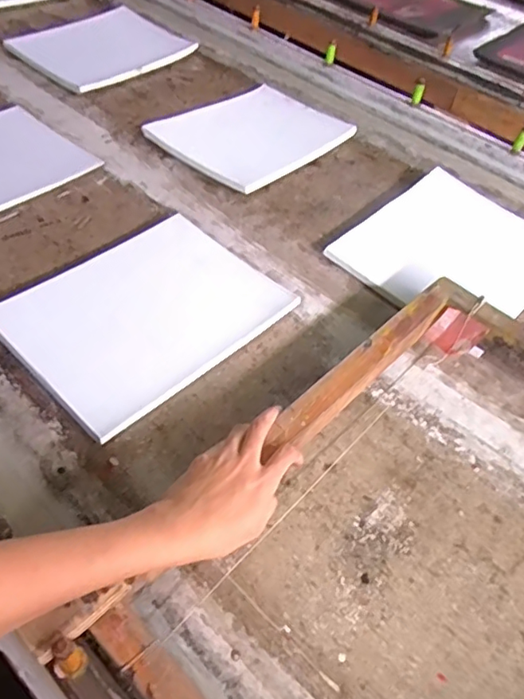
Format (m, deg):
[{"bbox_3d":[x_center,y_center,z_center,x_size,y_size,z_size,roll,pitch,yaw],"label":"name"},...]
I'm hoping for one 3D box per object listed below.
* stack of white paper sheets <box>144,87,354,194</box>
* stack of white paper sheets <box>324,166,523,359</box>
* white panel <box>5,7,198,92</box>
[{"bbox_3d":[-0.012,-0.347,0.890,0.209,0.022,0.277,38,56,24],"label":"stack of white paper sheets"},{"bbox_3d":[0.262,-0.136,0.740,0.228,0.026,0.278,38,56,24],"label":"stack of white paper sheets"},{"bbox_3d":[-0.319,-0.590,1.057,0.277,0.013,0.294,38,56,24],"label":"white panel"}]

